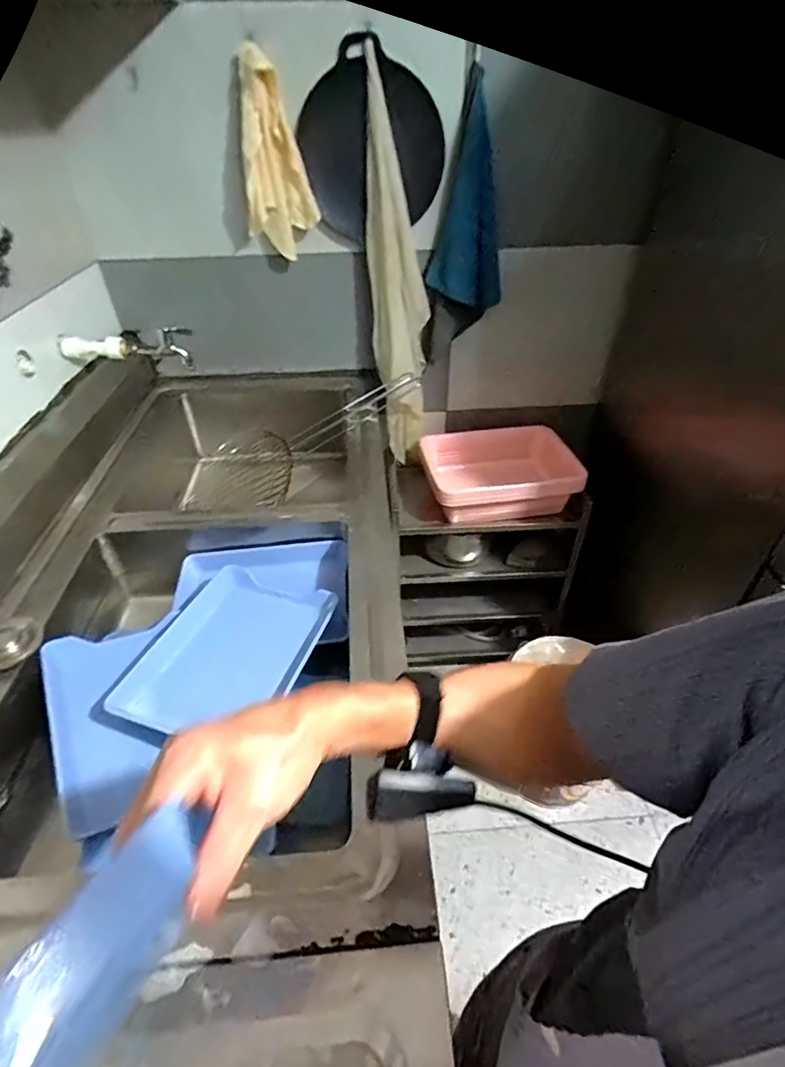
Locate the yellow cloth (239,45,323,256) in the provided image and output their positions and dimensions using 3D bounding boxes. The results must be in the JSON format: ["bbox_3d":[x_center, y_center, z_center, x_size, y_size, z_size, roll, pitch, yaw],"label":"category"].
[{"bbox_3d":[-0.222,-0.711,0.981,0.133,0.301,0.022,5,40,7],"label":"yellow cloth"}]

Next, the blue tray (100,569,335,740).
[{"bbox_3d":[-0.226,0.166,0.724,0.188,0.057,0.285,32,45,-3],"label":"blue tray"}]

